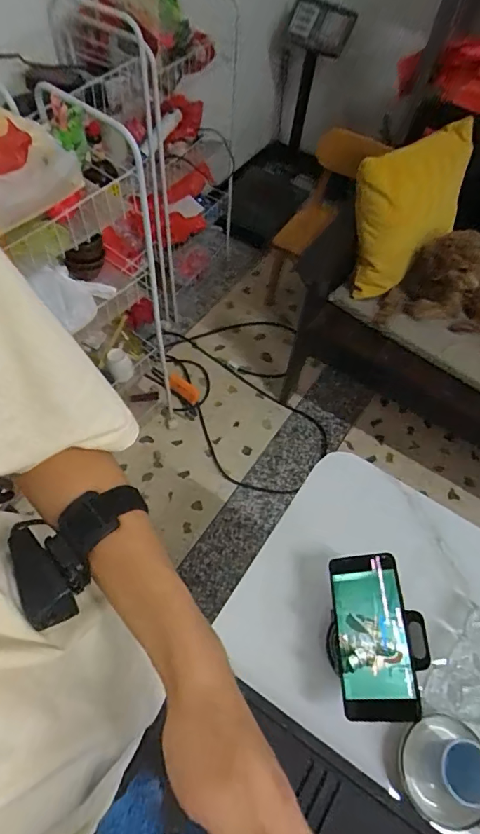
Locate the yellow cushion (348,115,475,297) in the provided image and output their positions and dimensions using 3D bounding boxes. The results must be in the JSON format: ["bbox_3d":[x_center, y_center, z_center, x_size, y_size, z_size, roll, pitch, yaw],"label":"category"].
[{"bbox_3d":[0.408,-0.487,1.132,0.310,0.321,0.134,-30,66,-19],"label":"yellow cushion"}]

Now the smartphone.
[{"bbox_3d":[0.143,0.237,0.513,0.076,0.007,0.163,-14,57,20],"label":"smartphone"}]

